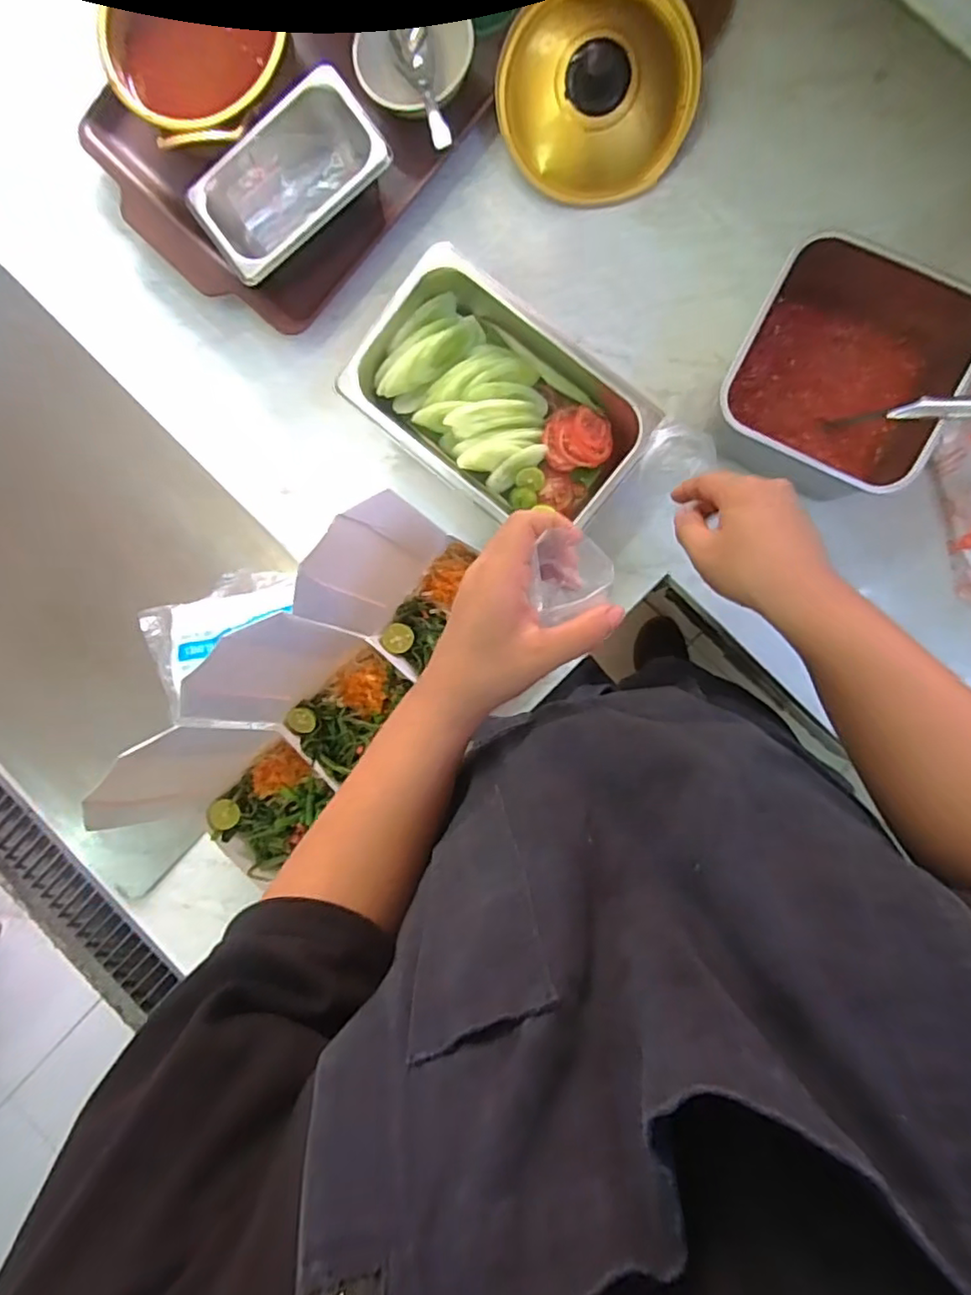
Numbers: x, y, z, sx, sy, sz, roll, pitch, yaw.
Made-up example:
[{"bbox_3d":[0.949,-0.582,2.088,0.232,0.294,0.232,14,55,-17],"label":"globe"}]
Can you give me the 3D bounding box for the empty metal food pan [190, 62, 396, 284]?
[{"bbox_3d":[-0.178,-0.427,0.588,0.173,0.071,0.105,-35,87,5],"label":"empty metal food pan"}]

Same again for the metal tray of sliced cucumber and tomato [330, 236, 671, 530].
[{"bbox_3d":[0.012,-0.219,0.573,0.261,0.059,0.160,37,94,4],"label":"metal tray of sliced cucumber and tomato"}]

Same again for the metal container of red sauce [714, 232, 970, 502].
[{"bbox_3d":[0.282,-0.216,0.513,0.156,0.118,0.166,31,93,5],"label":"metal container of red sauce"}]

